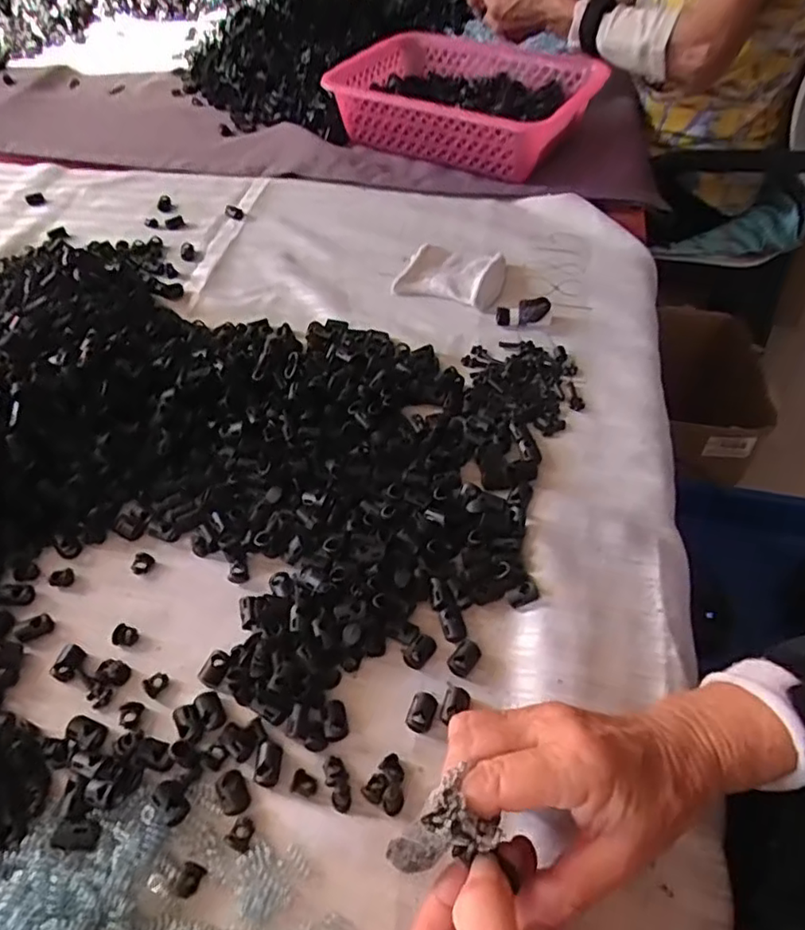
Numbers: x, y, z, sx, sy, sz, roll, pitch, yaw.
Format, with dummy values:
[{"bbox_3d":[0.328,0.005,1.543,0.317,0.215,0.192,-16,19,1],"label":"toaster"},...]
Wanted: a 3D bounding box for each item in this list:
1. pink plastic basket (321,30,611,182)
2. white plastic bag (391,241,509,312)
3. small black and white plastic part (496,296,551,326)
[{"bbox_3d":[0.060,-0.385,0.649,0.283,0.074,0.146,24,58,20],"label":"pink plastic basket"},{"bbox_3d":[0.044,-0.172,0.547,0.093,0.015,0.061,11,54,12],"label":"white plastic bag"},{"bbox_3d":[0.101,-0.128,0.509,0.044,0.015,0.016,-10,49,25],"label":"small black and white plastic part"}]

